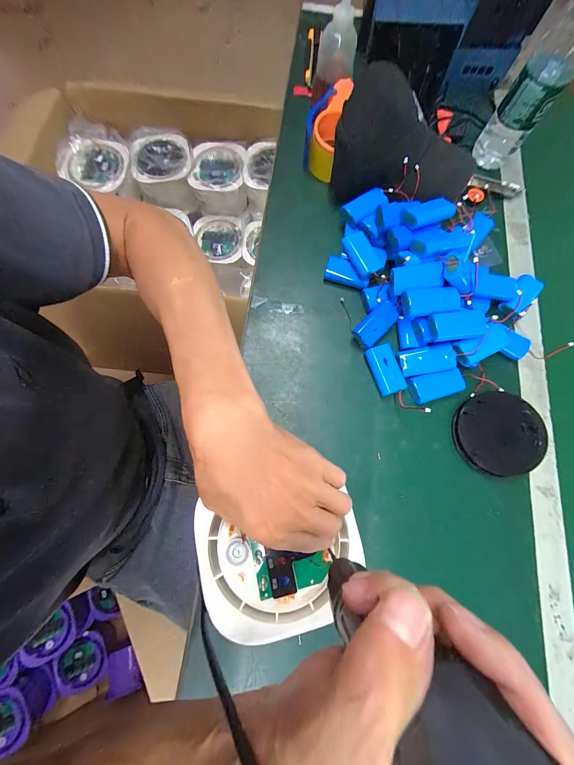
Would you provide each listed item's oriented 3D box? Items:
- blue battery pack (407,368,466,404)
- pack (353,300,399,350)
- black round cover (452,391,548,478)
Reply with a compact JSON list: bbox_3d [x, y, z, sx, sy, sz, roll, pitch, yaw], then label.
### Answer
[{"bbox_3d":[0.204,0.005,0.378,0.074,0.016,0.037,-11,76,-5],"label":"blue battery pack"},{"bbox_3d":[0.125,-0.080,0.390,0.070,0.024,0.032,-43,81,-12],"label":"pack"},{"bbox_3d":[0.280,0.065,0.365,0.102,0.016,0.110,1,75,-2],"label":"black round cover"}]

